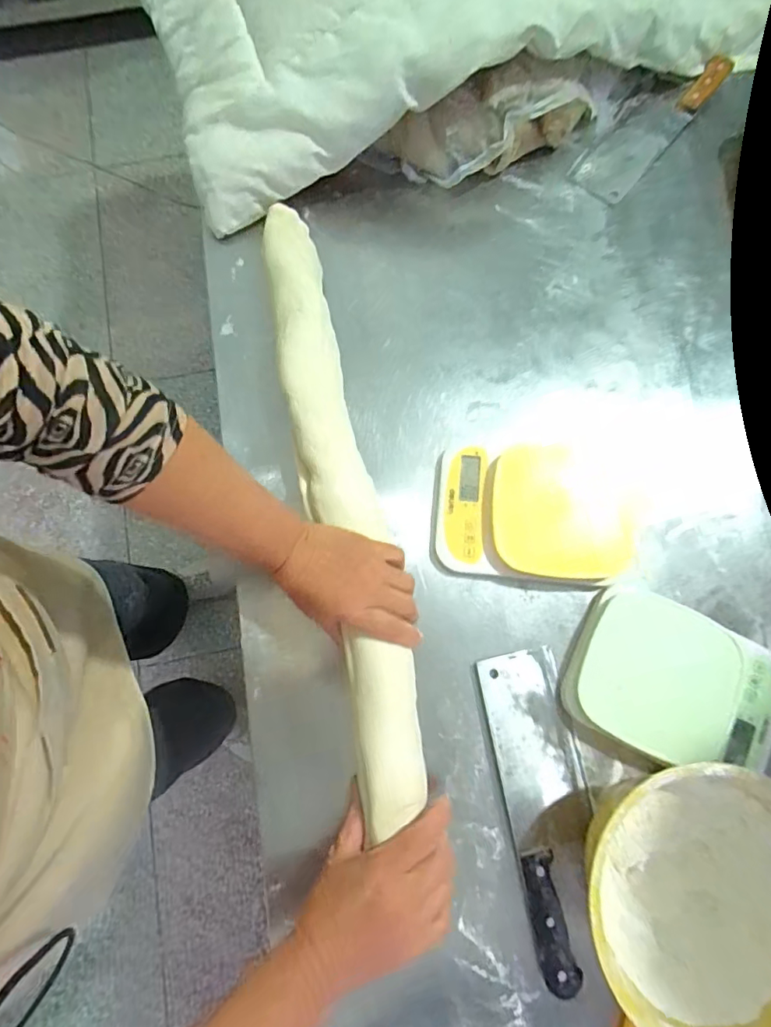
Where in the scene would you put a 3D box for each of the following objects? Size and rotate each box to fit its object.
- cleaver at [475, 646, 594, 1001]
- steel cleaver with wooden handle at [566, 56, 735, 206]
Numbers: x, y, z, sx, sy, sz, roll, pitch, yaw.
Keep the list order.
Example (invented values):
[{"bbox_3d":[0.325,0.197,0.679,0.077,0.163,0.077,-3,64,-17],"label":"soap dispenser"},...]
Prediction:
[{"bbox_3d":[0.154,0.273,0.469,0.079,0.020,0.274,-10,78,-2],"label":"cleaver"},{"bbox_3d":[0.348,-0.518,0.661,0.075,0.032,0.252,40,81,8],"label":"steel cleaver with wooden handle"}]

